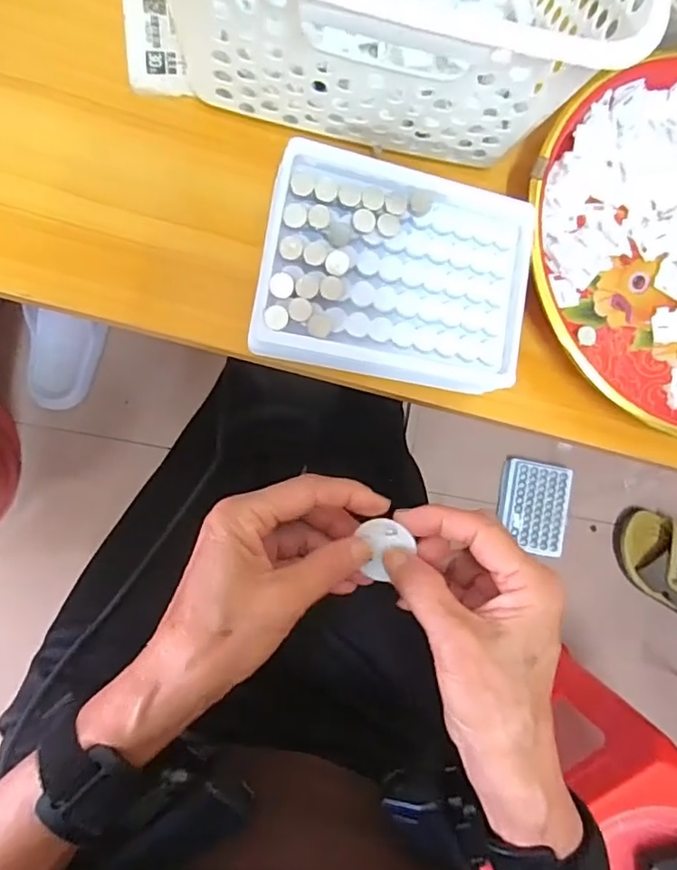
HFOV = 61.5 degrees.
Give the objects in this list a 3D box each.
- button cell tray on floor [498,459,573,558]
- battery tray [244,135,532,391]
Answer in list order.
[{"bbox_3d":[0.288,0.107,0.842,0.099,0.028,0.131,8,86,-9],"label":"button cell tray on floor"},{"bbox_3d":[0.029,-0.081,0.292,0.132,0.039,0.106,10,86,-9],"label":"battery tray"}]

